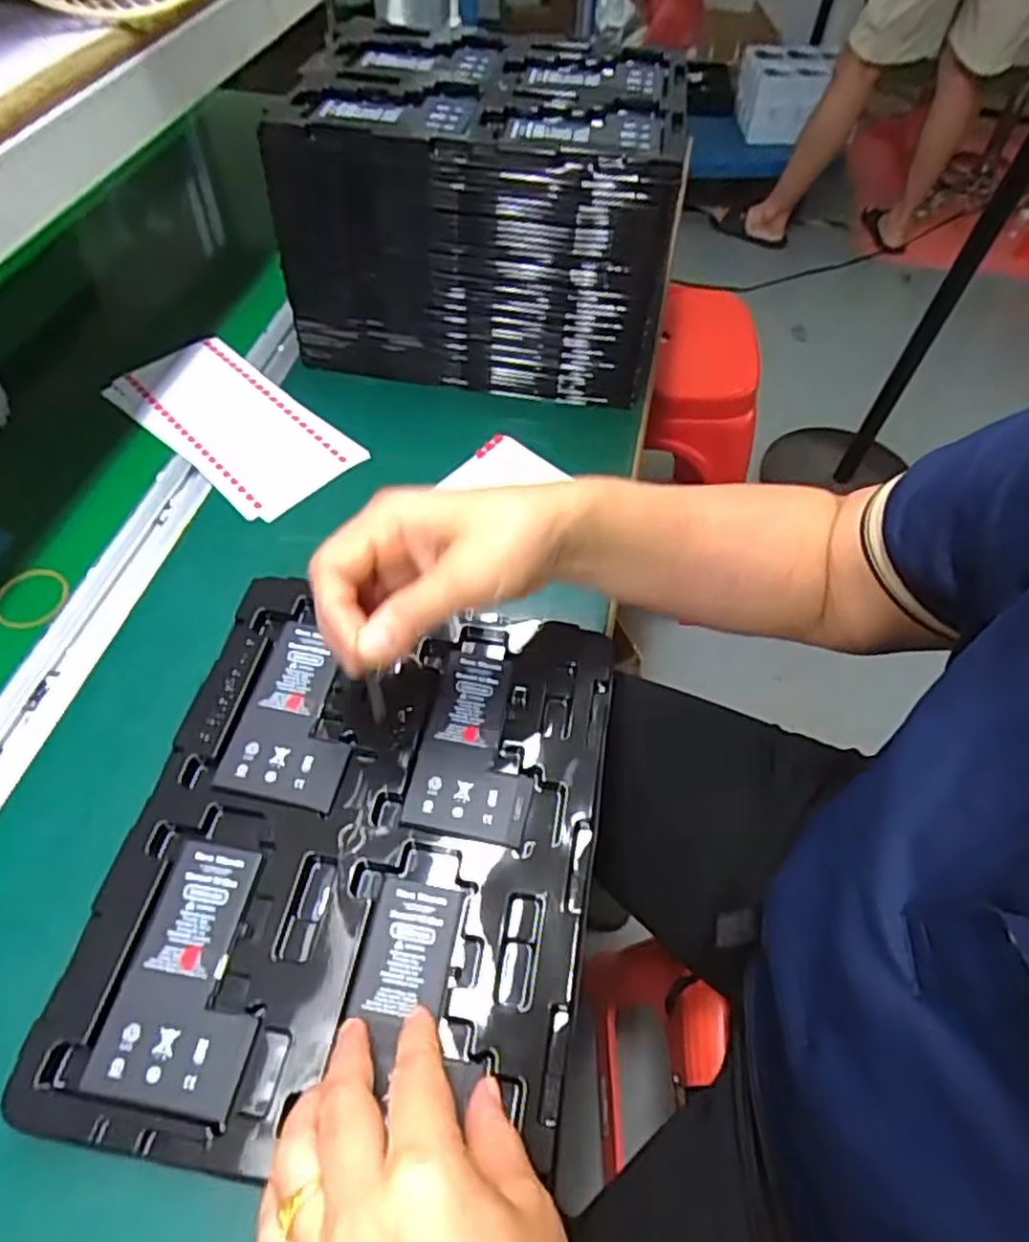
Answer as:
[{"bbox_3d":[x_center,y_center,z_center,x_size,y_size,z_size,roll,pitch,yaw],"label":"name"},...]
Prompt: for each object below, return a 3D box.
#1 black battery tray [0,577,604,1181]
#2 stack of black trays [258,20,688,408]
[{"bbox_3d":[-0.072,0.101,0.350,0.216,0.020,0.270,9,51,4],"label":"black battery tray"},{"bbox_3d":[-0.027,-0.323,0.574,0.277,0.179,0.207,5,55,0],"label":"stack of black trays"}]

